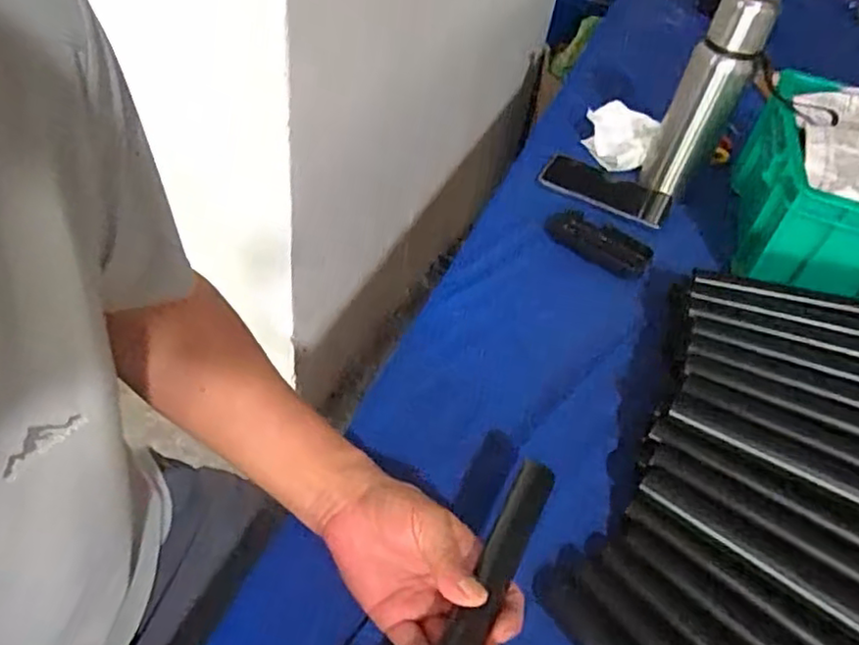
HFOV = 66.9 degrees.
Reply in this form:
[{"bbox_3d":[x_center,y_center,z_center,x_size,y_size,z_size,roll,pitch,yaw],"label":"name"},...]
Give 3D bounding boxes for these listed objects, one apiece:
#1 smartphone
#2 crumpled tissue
[{"bbox_3d":[0.215,-0.166,0.819,0.150,0.011,0.089,24,39,10],"label":"smartphone"},{"bbox_3d":[0.258,-0.249,0.874,0.084,0.043,0.100,-18,51,-23],"label":"crumpled tissue"}]

